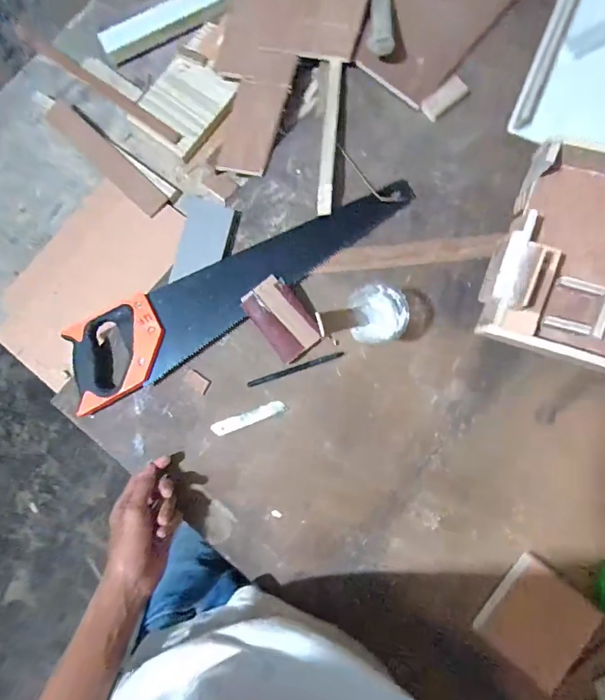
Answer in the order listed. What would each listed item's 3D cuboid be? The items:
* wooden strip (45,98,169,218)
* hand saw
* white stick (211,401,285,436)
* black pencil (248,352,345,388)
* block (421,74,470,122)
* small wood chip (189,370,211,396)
[{"bbox_3d":[-0.302,-0.295,0.634,0.234,0.012,0.042,44,85,5],"label":"wooden strip"},{"bbox_3d":[-0.080,-0.092,0.560,0.536,0.031,0.113,-30,85,-3],"label":"hand saw"},{"bbox_3d":[-0.073,0.092,0.556,0.098,0.010,0.019,-21,84,-2],"label":"white stick"},{"bbox_3d":[-0.009,0.026,0.558,0.135,0.006,0.009,-19,84,-2],"label":"black pencil"},{"bbox_3d":[0.205,-0.364,0.592,0.076,0.004,0.033,-42,85,-4],"label":"block"},{"bbox_3d":[-0.141,0.043,0.556,0.032,0.007,0.021,37,85,4],"label":"small wood chip"}]

